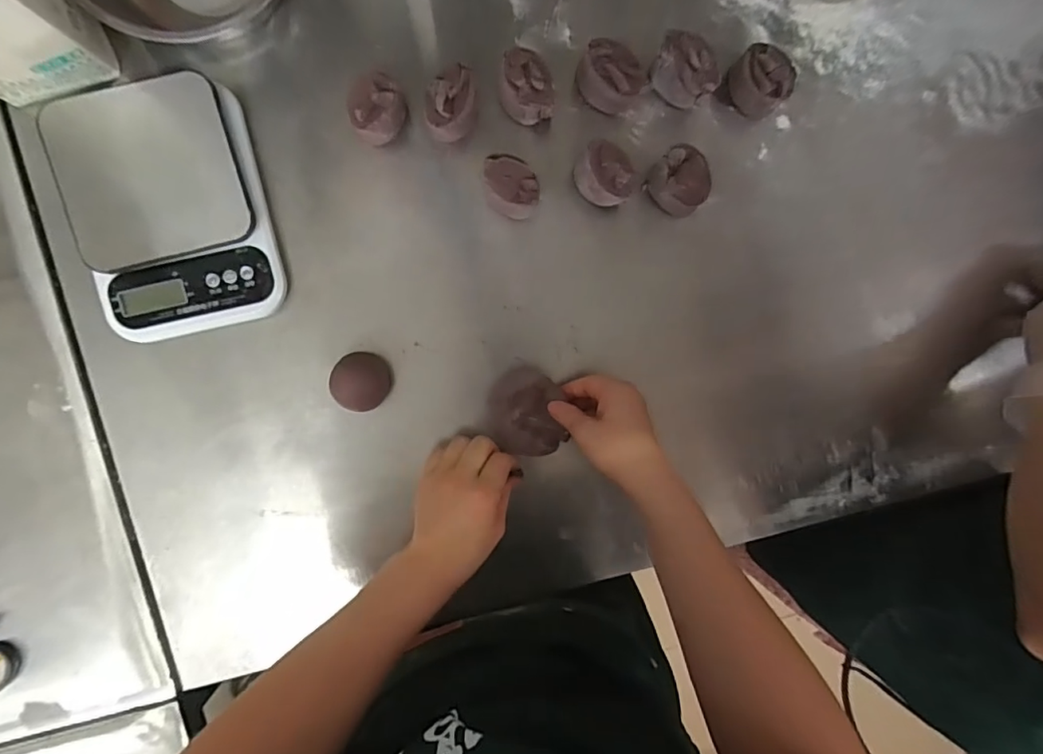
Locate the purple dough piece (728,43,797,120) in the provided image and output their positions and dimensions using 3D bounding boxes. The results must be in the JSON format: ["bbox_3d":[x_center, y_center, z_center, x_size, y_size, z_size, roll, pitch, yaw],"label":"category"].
[{"bbox_3d":[0.204,-0.254,0.448,0.038,0.049,0.052,-42,95,0],"label":"purple dough piece"}]

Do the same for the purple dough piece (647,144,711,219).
[{"bbox_3d":[0.139,-0.171,0.454,0.038,0.051,0.052,-17,94,-2],"label":"purple dough piece"}]

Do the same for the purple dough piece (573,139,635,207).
[{"bbox_3d":[0.071,-0.172,0.447,0.055,0.053,0.042,43,90,-5],"label":"purple dough piece"}]

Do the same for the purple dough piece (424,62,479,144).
[{"bbox_3d":[-0.059,-0.226,0.437,0.039,0.058,0.049,5,93,-4],"label":"purple dough piece"}]

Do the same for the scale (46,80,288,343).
[{"bbox_3d":[-0.292,-0.135,0.427,0.150,0.035,0.196,-14,94,-2],"label":"scale"}]

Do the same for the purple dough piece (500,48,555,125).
[{"bbox_3d":[0.005,-0.243,0.443,0.044,0.056,0.048,0,93,-3],"label":"purple dough piece"}]

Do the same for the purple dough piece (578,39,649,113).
[{"bbox_3d":[0.077,-0.258,0.445,0.057,0.047,0.045,27,91,-4],"label":"purple dough piece"}]

